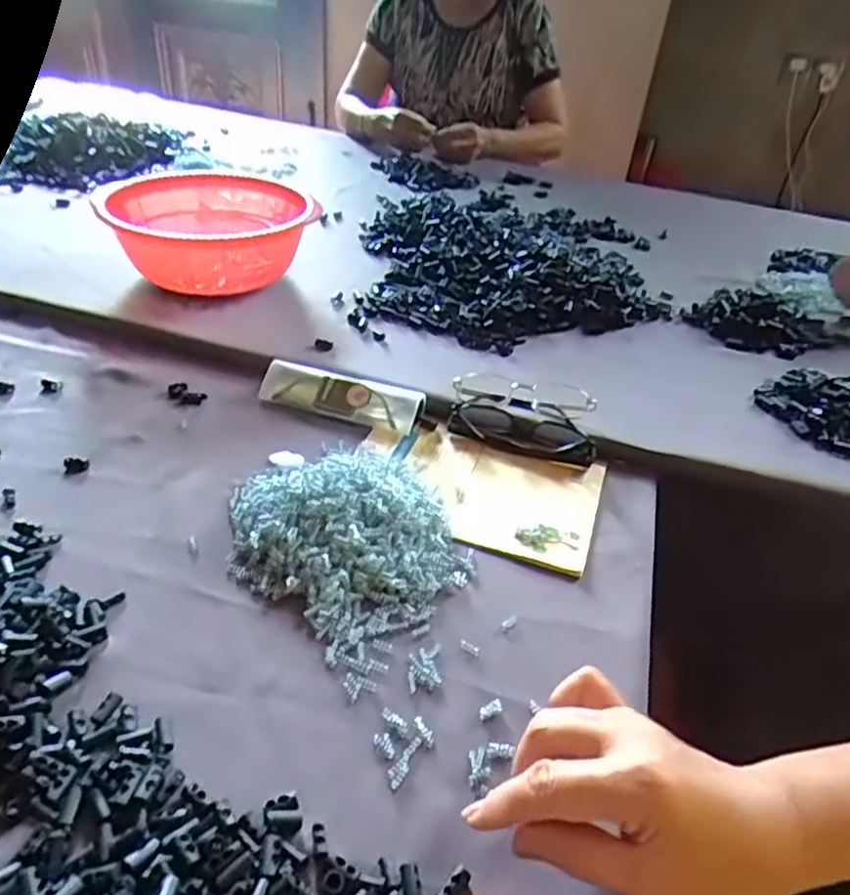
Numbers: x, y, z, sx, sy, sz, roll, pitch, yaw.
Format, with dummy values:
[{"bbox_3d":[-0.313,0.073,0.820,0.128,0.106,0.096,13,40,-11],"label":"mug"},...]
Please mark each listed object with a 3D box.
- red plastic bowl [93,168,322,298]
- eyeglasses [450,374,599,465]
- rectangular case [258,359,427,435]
[{"bbox_3d":[-0.247,-0.246,0.799,0.218,0.100,0.207,3,38,-2],"label":"red plastic bowl"},{"bbox_3d":[0.088,-0.032,0.620,0.132,0.034,0.073,14,39,12],"label":"eyeglasses"},{"bbox_3d":[-0.080,-0.049,0.636,0.155,0.018,0.046,13,73,12],"label":"rectangular case"}]

